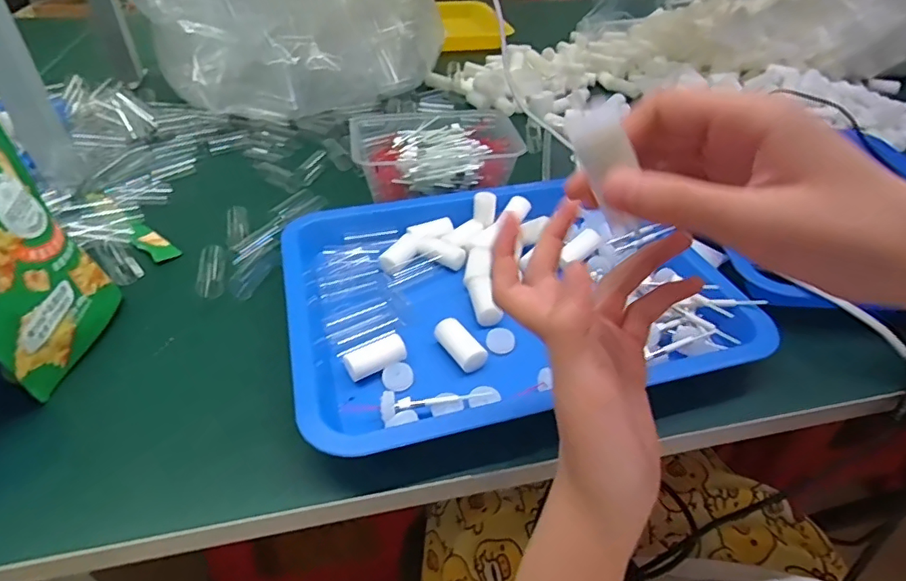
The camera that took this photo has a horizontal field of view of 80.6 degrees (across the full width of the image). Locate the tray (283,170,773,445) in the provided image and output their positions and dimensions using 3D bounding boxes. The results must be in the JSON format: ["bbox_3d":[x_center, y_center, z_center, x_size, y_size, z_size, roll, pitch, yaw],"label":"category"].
[{"bbox_3d":[0.038,-0.009,0.432,0.332,0.030,0.269,-11,42,-14],"label":"tray"}]

